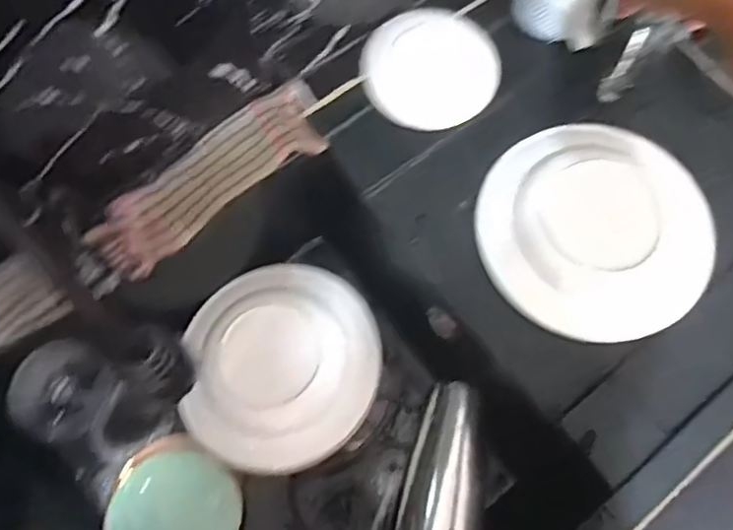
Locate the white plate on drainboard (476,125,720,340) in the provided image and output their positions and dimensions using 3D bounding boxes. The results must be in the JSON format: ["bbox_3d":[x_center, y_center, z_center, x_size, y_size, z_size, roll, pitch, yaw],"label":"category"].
[{"bbox_3d":[0.221,-0.041,0.598,0.215,0.042,0.215,1,71,-2],"label":"white plate on drainboard"}]

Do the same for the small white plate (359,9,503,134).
[{"bbox_3d":[0.067,-0.209,0.657,0.141,0.029,0.124,8,71,1],"label":"small white plate"}]

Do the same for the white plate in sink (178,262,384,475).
[{"bbox_3d":[-0.092,0.111,0.683,0.209,0.033,0.214,1,71,-2],"label":"white plate in sink"}]

